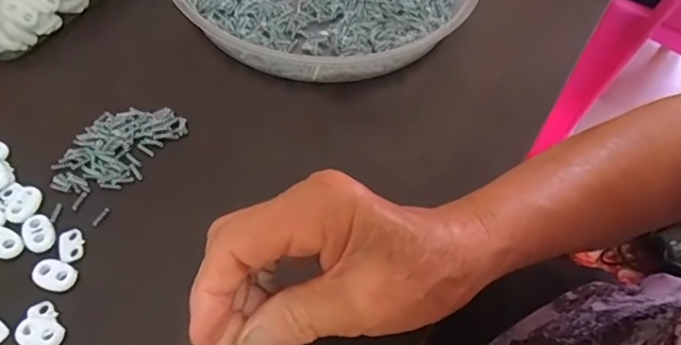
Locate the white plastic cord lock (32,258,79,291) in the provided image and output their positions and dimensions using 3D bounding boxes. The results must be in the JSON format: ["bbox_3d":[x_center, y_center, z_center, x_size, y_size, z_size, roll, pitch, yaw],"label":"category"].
[{"bbox_3d":[-0.151,0.054,0.283,0.022,0.004,0.015,17,56,7],"label":"white plastic cord lock"}]

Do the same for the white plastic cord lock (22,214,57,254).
[{"bbox_3d":[-0.166,0.033,0.293,0.016,0.004,0.024,-28,62,-22],"label":"white plastic cord lock"}]

